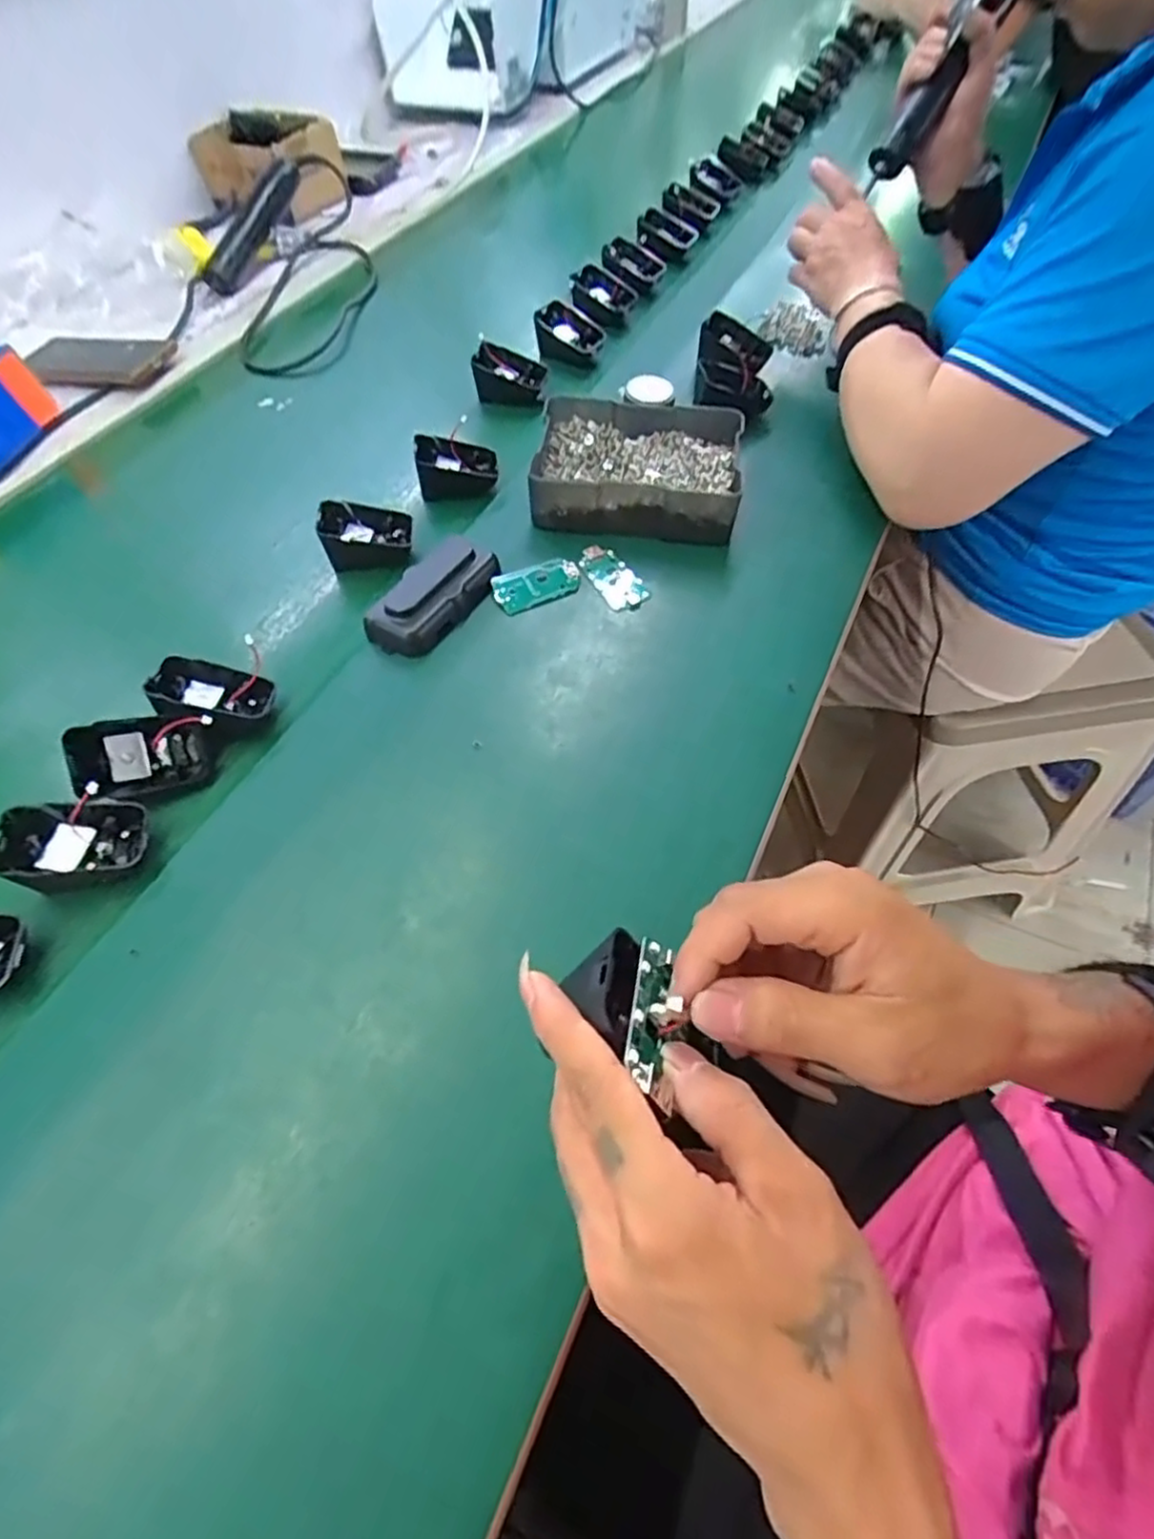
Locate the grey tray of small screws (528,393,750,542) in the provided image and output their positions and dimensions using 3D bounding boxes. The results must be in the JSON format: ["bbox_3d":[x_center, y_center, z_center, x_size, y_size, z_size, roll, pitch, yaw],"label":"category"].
[{"bbox_3d":[0.049,-0.244,0.557,0.159,0.040,0.131,6,61,6],"label":"grey tray of small screws"}]

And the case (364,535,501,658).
[{"bbox_3d":[-0.101,-0.124,0.497,0.052,0.030,0.103,26,65,16],"label":"case"}]

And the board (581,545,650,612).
[{"bbox_3d":[0.026,-0.144,0.518,0.031,0.006,0.066,-29,63,-13],"label":"board"}]

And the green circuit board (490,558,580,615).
[{"bbox_3d":[-0.029,-0.136,0.511,0.064,0.006,0.031,-24,78,-17],"label":"green circuit board"}]

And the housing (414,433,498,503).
[{"bbox_3d":[-0.100,-0.252,0.580,0.066,0.035,0.046,-6,58,-6],"label":"housing"}]

